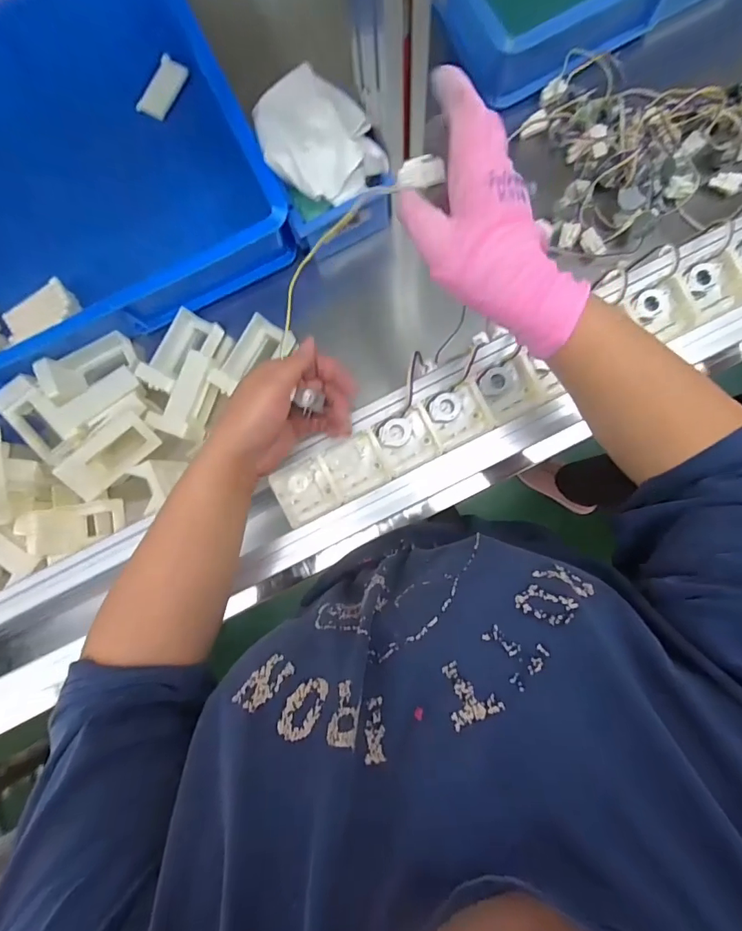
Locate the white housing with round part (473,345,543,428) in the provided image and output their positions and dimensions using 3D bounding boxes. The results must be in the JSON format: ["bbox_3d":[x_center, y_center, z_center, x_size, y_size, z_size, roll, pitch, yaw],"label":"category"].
[{"bbox_3d":[0.124,-0.068,0.415,0.055,0.019,0.047,-28,83,1],"label":"white housing with round part"}]

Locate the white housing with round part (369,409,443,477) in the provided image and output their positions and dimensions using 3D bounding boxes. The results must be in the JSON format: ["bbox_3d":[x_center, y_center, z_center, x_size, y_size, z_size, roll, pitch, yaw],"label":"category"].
[{"bbox_3d":[0.030,-0.022,0.414,0.050,0.015,0.048,-28,83,1],"label":"white housing with round part"}]

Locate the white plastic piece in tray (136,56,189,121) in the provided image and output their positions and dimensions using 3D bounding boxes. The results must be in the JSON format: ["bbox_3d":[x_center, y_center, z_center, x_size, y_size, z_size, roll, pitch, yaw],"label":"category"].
[{"bbox_3d":[-0.273,-0.497,0.613,0.039,0.004,0.078,31,92,-2],"label":"white plastic piece in tray"}]

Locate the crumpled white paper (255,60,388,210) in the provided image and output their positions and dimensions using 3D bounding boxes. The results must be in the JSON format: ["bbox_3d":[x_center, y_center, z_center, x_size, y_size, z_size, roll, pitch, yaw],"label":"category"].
[{"bbox_3d":[-0.064,-0.363,0.502,0.109,0.034,0.155,-26,83,1],"label":"crumpled white paper"}]

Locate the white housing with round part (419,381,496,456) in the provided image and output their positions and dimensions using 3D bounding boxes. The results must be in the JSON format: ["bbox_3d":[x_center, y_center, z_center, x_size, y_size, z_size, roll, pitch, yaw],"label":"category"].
[{"bbox_3d":[0.077,-0.044,0.415,0.051,0.018,0.047,-27,83,1],"label":"white housing with round part"}]

